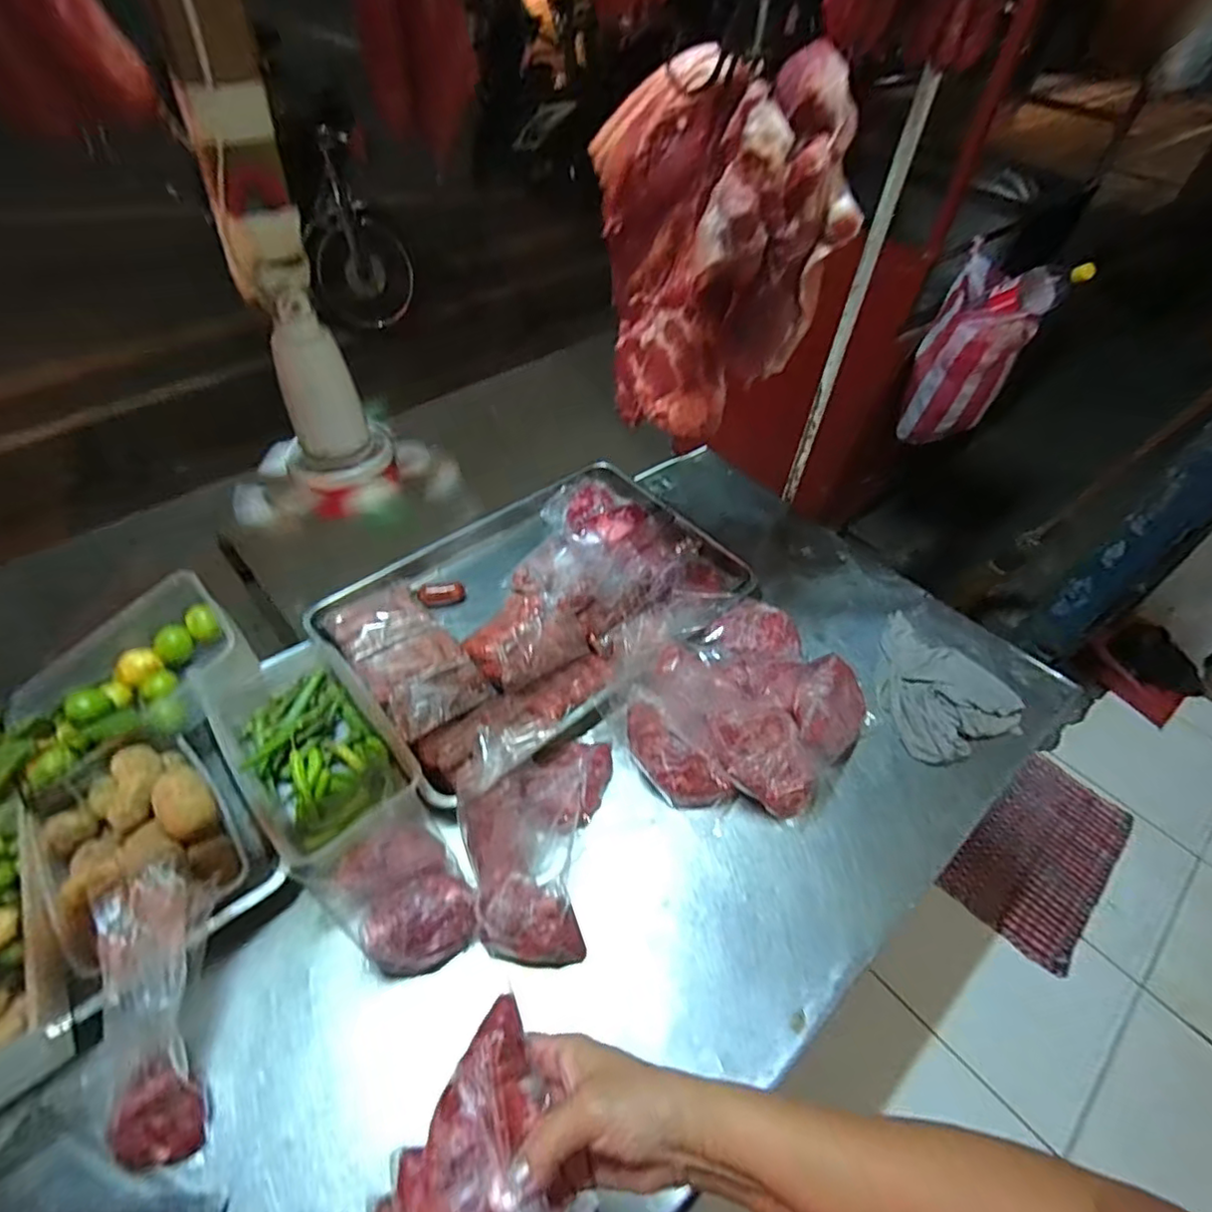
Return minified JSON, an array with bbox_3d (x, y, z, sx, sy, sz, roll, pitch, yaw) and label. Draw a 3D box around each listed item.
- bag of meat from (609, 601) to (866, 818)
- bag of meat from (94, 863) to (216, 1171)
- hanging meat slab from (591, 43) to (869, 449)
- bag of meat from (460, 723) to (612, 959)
[{"bbox_3d":[0.181,0.128,0.793,0.302,0.078,0.263,-25,56,-25],"label":"bag of meat"},{"bbox_3d":[-0.396,0.355,0.544,0.078,0.051,0.246,-6,84,-10],"label":"bag of meat"},{"bbox_3d":[0.100,-0.356,0.660,0.094,0.332,0.263,-34,60,-30],"label":"hanging meat slab"},{"bbox_3d":[-0.092,0.246,0.684,0.181,0.078,0.251,6,49,0],"label":"bag of meat"}]

